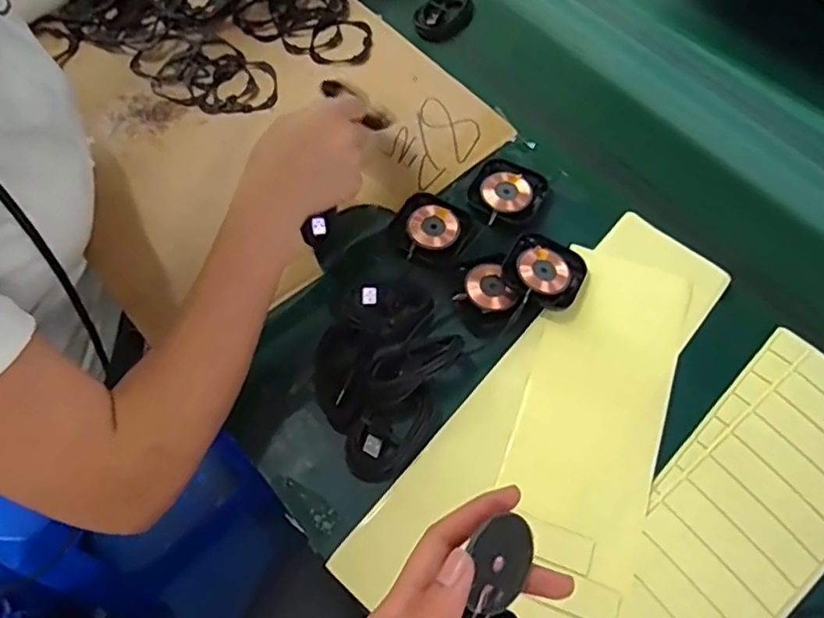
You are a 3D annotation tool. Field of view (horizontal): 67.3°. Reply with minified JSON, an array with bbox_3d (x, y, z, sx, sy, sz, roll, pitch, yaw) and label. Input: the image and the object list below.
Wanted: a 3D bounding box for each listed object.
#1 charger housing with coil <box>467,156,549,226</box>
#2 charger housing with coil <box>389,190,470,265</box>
[{"bbox_3d":[0.081,-0.100,0.520,0.058,0.011,0.063,29,61,10],"label":"charger housing with coil"},{"bbox_3d":[0.016,-0.070,0.505,0.056,0.008,0.058,29,61,10],"label":"charger housing with coil"}]

